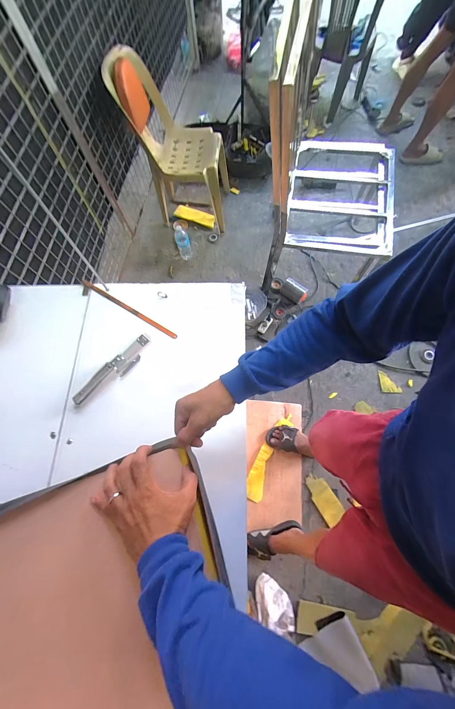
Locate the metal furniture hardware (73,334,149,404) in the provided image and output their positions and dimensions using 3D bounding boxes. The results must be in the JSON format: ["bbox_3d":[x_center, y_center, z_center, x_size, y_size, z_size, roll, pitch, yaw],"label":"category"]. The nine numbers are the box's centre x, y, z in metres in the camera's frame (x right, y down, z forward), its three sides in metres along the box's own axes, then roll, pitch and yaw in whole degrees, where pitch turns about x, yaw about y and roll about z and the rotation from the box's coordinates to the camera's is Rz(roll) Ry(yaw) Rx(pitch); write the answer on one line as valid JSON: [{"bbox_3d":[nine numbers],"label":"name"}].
[{"bbox_3d":[-0.256,0.036,0.601,0.039,0.031,0.203,39,78,13],"label":"metal furniture hardware"}]

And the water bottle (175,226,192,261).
[{"bbox_3d":[-0.277,-0.700,1.644,0.084,0.248,0.073,-8,72,0],"label":"water bottle"}]

